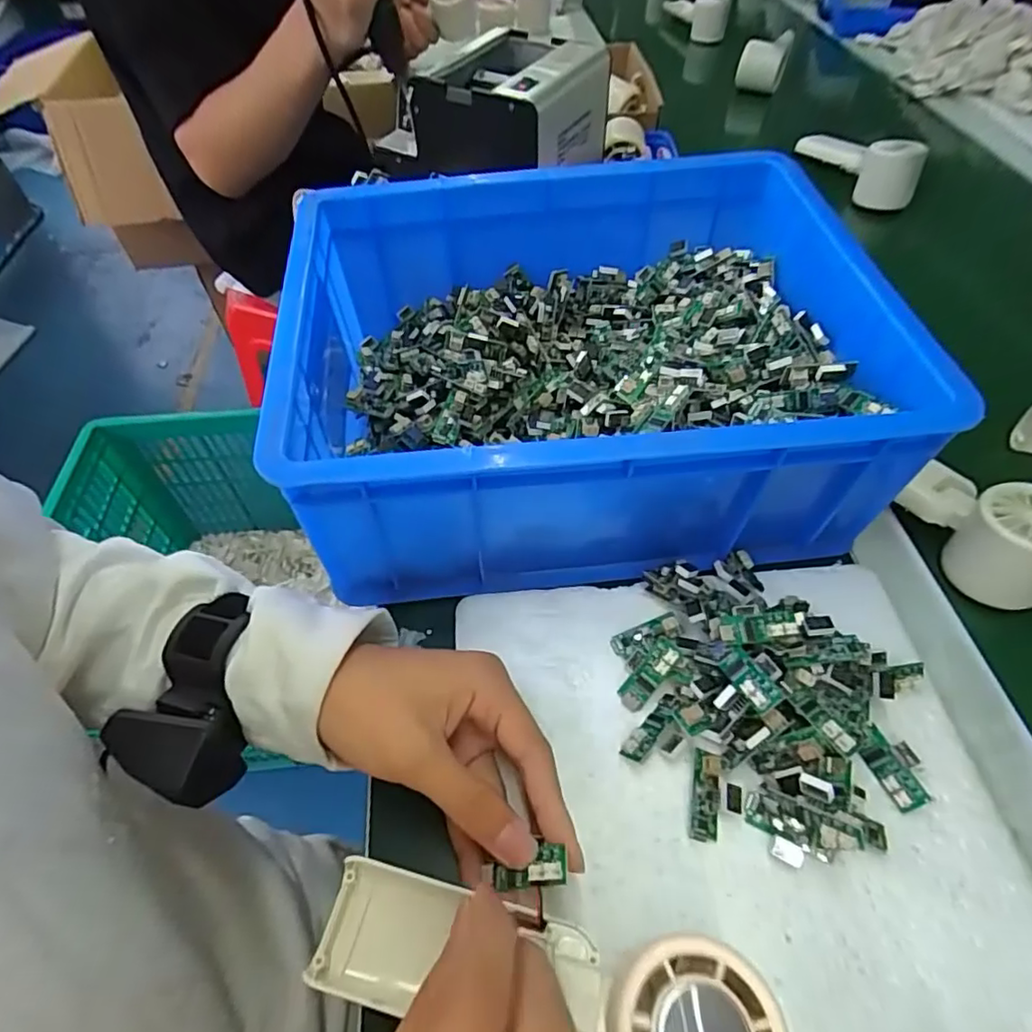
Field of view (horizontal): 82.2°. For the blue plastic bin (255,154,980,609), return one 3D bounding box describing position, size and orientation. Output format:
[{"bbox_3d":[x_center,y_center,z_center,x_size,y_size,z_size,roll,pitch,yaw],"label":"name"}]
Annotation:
[{"bbox_3d":[0.036,-0.096,0.378,0.322,0.126,0.249,-6,53,-3],"label":"blue plastic bin"}]

